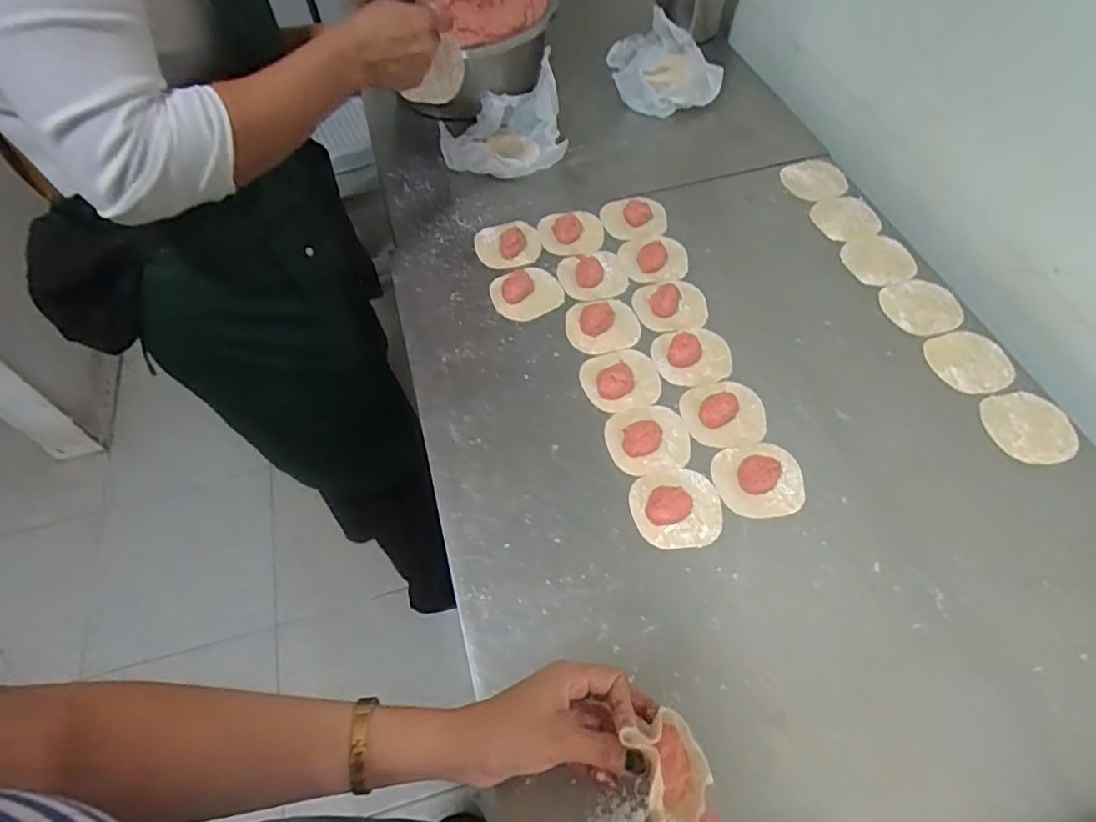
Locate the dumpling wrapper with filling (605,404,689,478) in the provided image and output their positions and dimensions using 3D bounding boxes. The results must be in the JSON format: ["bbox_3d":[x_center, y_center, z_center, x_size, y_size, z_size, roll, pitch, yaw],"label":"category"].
[{"bbox_3d":[0.096,0.022,0.606,0.078,0.022,0.072,-10,57,-4],"label":"dumpling wrapper with filling"}]

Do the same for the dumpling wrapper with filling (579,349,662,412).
[{"bbox_3d":[0.076,-0.036,0.648,0.080,0.019,0.070,-14,58,-6],"label":"dumpling wrapper with filling"}]

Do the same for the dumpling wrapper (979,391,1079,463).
[{"bbox_3d":[0.462,0.016,0.602,0.085,0.004,0.077,-8,56,-7],"label":"dumpling wrapper"}]

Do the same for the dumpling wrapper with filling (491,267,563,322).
[{"bbox_3d":[-0.025,-0.138,0.723,0.078,0.012,0.069,-19,58,-9],"label":"dumpling wrapper with filling"}]

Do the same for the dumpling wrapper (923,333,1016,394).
[{"bbox_3d":[0.435,-0.051,0.645,0.082,0.004,0.073,-8,57,-2],"label":"dumpling wrapper"}]

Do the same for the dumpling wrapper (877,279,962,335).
[{"bbox_3d":[0.414,-0.115,0.693,0.088,0.004,0.074,-12,58,-5],"label":"dumpling wrapper"}]

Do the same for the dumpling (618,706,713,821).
[{"bbox_3d":[0.075,0.217,0.379,0.044,0.026,0.061,-20,59,-9],"label":"dumpling"}]

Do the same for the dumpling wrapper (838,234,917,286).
[{"bbox_3d":[0.387,-0.177,0.735,0.077,0.004,0.078,-1,57,2],"label":"dumpling wrapper"}]

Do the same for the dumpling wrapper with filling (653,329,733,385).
[{"bbox_3d":[0.153,-0.062,0.660,0.080,0.024,0.071,-14,58,-6],"label":"dumpling wrapper with filling"}]

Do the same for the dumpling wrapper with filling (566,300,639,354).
[{"bbox_3d":[0.059,-0.100,0.693,0.078,0.016,0.081,-1,57,2],"label":"dumpling wrapper with filling"}]

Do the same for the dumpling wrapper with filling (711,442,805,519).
[{"bbox_3d":[0.196,0.058,0.577,0.080,0.022,0.075,-1,57,2],"label":"dumpling wrapper with filling"}]

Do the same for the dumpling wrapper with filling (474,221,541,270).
[{"bbox_3d":[-0.049,-0.204,0.767,0.077,0.017,0.073,-1,57,2],"label":"dumpling wrapper with filling"}]

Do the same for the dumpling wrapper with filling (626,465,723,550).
[{"bbox_3d":[0.116,0.083,0.563,0.078,0.020,0.077,-9,57,-3],"label":"dumpling wrapper with filling"}]

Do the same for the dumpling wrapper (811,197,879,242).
[{"bbox_3d":[0.368,-0.239,0.776,0.078,0.004,0.075,-1,57,2],"label":"dumpling wrapper"}]

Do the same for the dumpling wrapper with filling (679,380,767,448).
[{"bbox_3d":[0.176,-0.001,0.623,0.081,0.022,0.072,-10,57,-4],"label":"dumpling wrapper with filling"}]

